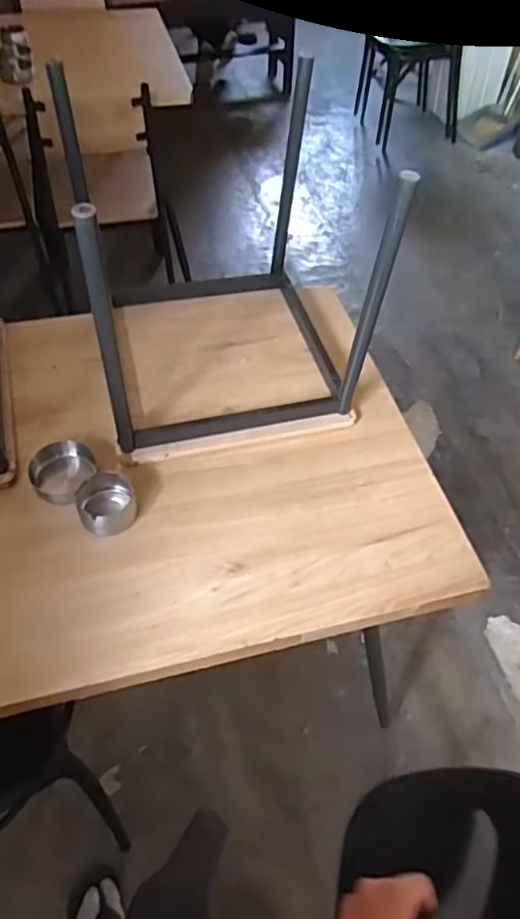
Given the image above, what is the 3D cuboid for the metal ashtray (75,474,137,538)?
[{"bbox_3d":[-0.219,0.066,0.874,0.080,0.041,0.080,1,52,-1],"label":"metal ashtray"}]

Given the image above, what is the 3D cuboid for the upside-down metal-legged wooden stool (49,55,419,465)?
[{"bbox_3d":[-0.054,-0.304,0.948,0.398,0.374,0.440,-8,54,-9],"label":"upside-down metal-legged wooden stool"}]

